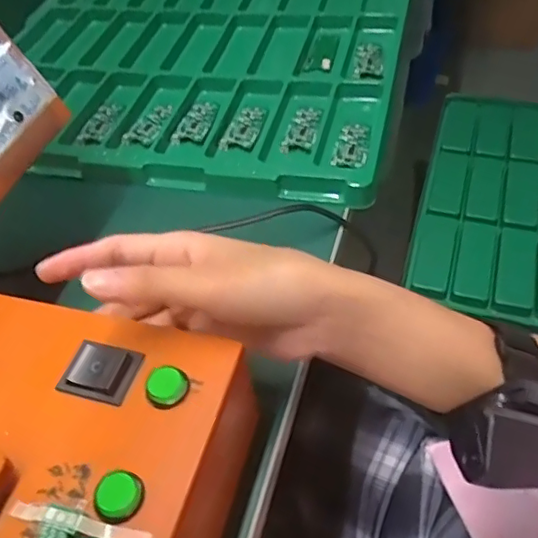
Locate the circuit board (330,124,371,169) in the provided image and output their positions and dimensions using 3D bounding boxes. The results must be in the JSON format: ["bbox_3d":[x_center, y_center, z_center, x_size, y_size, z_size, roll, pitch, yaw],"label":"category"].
[{"bbox_3d":[0.064,-0.095,0.429,0.024,0.006,0.061,8,51,14],"label":"circuit board"}]

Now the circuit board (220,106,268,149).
[{"bbox_3d":[-0.020,-0.119,0.464,0.026,0.004,0.062,8,51,14],"label":"circuit board"}]

